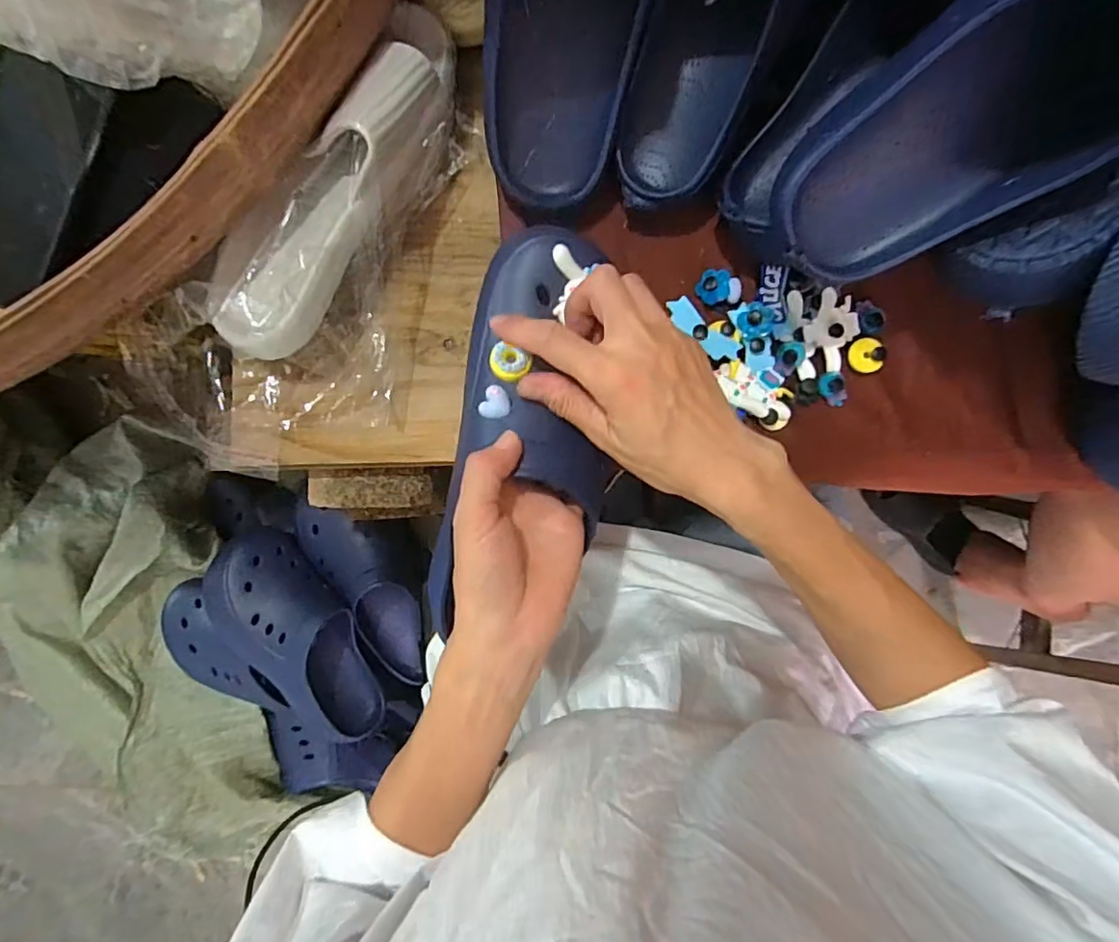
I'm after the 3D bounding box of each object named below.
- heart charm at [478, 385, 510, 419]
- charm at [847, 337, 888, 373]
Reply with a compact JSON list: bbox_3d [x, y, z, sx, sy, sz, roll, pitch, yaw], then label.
[{"bbox_3d":[-0.036,-0.038,0.311,0.016,0.004,0.018,21,91,3],"label":"heart charm"},{"bbox_3d":[0.217,-0.081,0.390,0.023,0.004,0.023,0,90,3],"label":"charm"}]

